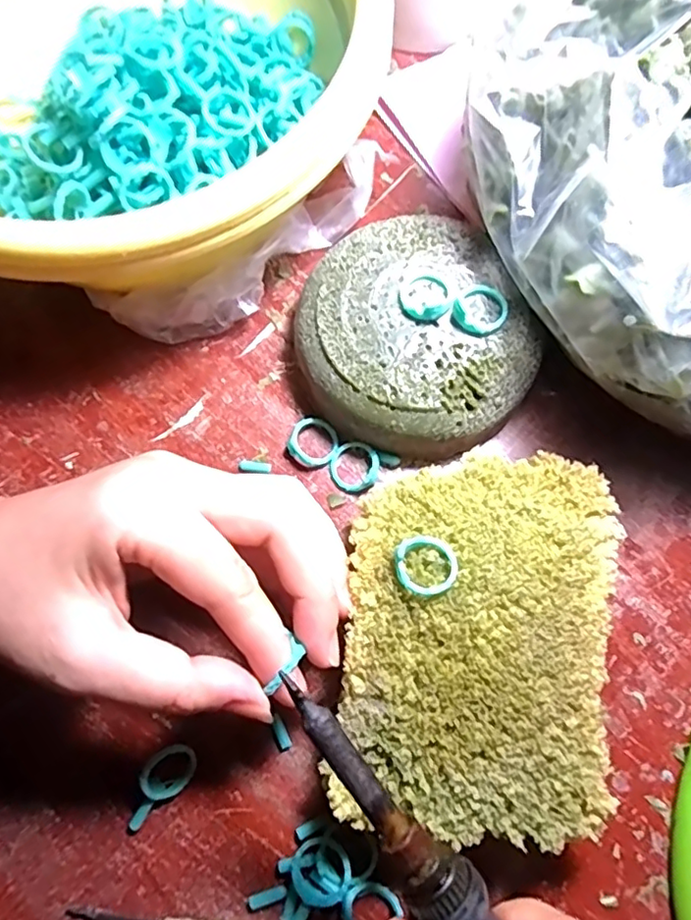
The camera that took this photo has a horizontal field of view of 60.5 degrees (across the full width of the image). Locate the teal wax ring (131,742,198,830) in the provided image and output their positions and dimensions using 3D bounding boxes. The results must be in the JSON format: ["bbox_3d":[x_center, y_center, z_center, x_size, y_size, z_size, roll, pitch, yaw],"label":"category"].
[{"bbox_3d":[-0.072,0.122,0.223,0.035,0.017,0.016,-40,78,-9],"label":"teal wax ring"}]

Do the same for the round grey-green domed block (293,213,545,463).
[{"bbox_3d":[0.028,-0.051,0.260,0.093,0.039,0.098,0,75,1],"label":"round grey-green domed block"}]

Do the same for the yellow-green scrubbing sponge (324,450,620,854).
[{"bbox_3d":[0.047,0.063,0.224,0.091,0.042,0.131,8,75,3],"label":"yellow-green scrubbing sponge"}]

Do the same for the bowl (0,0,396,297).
[{"bbox_3d":[-0.097,-0.167,0.268,0.224,0.087,0.221,0,75,1],"label":"bowl"}]

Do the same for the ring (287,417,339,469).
[{"bbox_3d":[-0.014,-0.008,0.264,0.021,0.008,0.021,0,75,1],"label":"ring"}]

